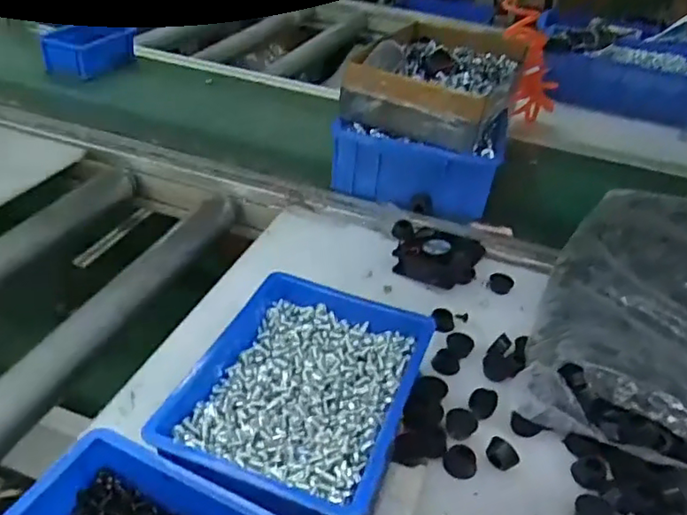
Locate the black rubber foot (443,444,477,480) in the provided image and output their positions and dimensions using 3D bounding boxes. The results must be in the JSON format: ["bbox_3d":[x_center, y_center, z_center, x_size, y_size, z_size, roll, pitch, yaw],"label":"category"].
[{"bbox_3d":[0.086,0.149,0.453,0.024,0.008,0.023,4,37,-3],"label":"black rubber foot"}]

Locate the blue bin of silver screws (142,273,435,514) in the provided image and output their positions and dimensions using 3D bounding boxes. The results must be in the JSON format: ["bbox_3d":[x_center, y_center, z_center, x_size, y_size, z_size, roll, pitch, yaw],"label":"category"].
[{"bbox_3d":[-0.031,0.104,0.456,0.152,0.060,0.206,16,38,14],"label":"blue bin of silver screws"}]

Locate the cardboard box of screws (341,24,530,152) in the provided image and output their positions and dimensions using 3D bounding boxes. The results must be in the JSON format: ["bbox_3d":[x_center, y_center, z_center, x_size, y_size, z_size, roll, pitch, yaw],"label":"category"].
[{"bbox_3d":[0.119,-0.221,0.759,0.164,0.066,0.235,17,36,15],"label":"cardboard box of screws"}]

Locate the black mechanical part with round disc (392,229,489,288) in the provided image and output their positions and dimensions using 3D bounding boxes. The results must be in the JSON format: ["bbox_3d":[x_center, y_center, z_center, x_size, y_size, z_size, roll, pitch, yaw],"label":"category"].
[{"bbox_3d":[0.099,0.000,0.645,0.080,0.028,0.064,18,38,16],"label":"black mechanical part with round disc"}]

